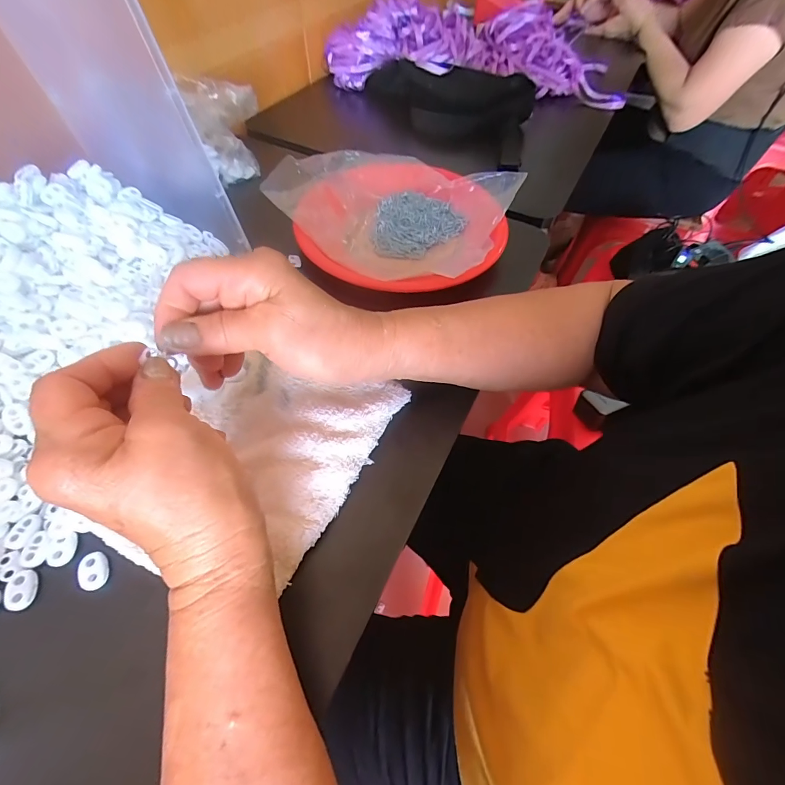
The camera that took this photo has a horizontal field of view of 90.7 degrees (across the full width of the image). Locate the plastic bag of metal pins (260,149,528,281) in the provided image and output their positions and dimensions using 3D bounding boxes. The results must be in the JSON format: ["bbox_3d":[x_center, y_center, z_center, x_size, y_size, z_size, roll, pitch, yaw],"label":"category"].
[{"bbox_3d":[0.006,-0.210,0.438,0.231,0.058,0.207,28,60,16],"label":"plastic bag of metal pins"}]

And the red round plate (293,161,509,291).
[{"bbox_3d":[0.016,-0.188,0.432,0.208,0.043,0.217,1,56,-1],"label":"red round plate"}]

